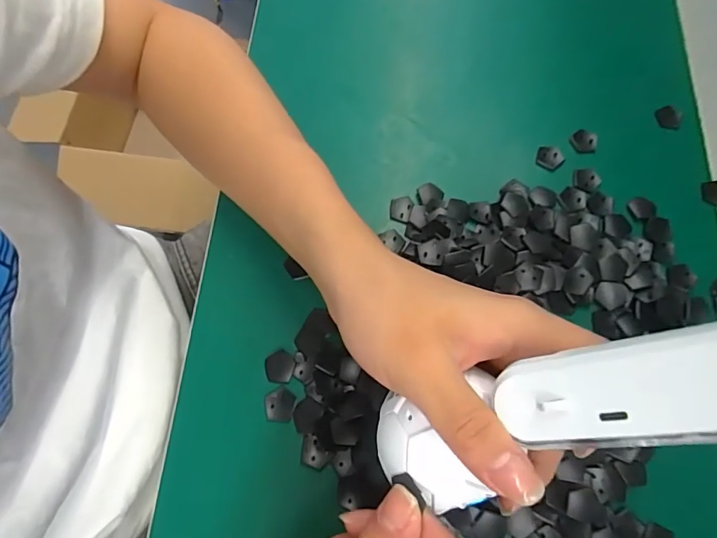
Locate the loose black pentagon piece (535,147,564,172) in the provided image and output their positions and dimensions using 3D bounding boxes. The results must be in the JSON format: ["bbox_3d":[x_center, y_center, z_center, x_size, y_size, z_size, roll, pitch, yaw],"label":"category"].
[{"bbox_3d":[0.137,-0.080,0.330,0.019,0.004,0.018,33,75,11],"label":"loose black pentagon piece"}]

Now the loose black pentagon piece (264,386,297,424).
[{"bbox_3d":[-0.047,0.081,0.274,0.018,0.004,0.019,6,72,3],"label":"loose black pentagon piece"}]

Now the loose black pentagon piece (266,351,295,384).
[{"bbox_3d":[-0.049,0.060,0.281,0.018,0.004,0.018,18,73,7],"label":"loose black pentagon piece"}]

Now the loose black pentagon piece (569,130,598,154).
[{"bbox_3d":[0.164,-0.092,0.334,0.018,0.006,0.016,27,74,9],"label":"loose black pentagon piece"}]

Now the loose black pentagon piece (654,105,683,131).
[{"bbox_3d":[0.236,-0.114,0.349,0.013,0.007,0.020,-34,74,-10],"label":"loose black pentagon piece"}]

